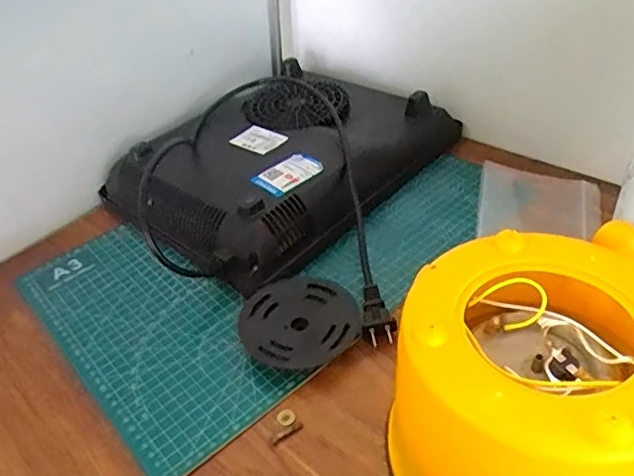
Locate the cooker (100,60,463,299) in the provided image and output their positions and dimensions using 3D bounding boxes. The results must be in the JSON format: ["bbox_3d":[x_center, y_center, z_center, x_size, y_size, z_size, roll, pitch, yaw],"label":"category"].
[{"bbox_3d":[-0.044,-0.095,0.628,0.263,0.064,0.328,27,50,35],"label":"cooker"}]

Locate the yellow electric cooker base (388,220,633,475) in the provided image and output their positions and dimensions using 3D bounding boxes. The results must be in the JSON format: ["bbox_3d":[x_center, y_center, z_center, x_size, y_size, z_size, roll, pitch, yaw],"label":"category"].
[{"bbox_3d":[0.123,0.085,0.335,0.158,0.124,0.180,-2,39,6],"label":"yellow electric cooker base"}]

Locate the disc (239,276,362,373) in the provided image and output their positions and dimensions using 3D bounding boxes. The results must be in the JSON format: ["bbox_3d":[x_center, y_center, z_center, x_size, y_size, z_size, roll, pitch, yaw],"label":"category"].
[{"bbox_3d":[-0.016,0.068,0.464,0.092,0.018,0.094,-6,46,6],"label":"disc"}]

